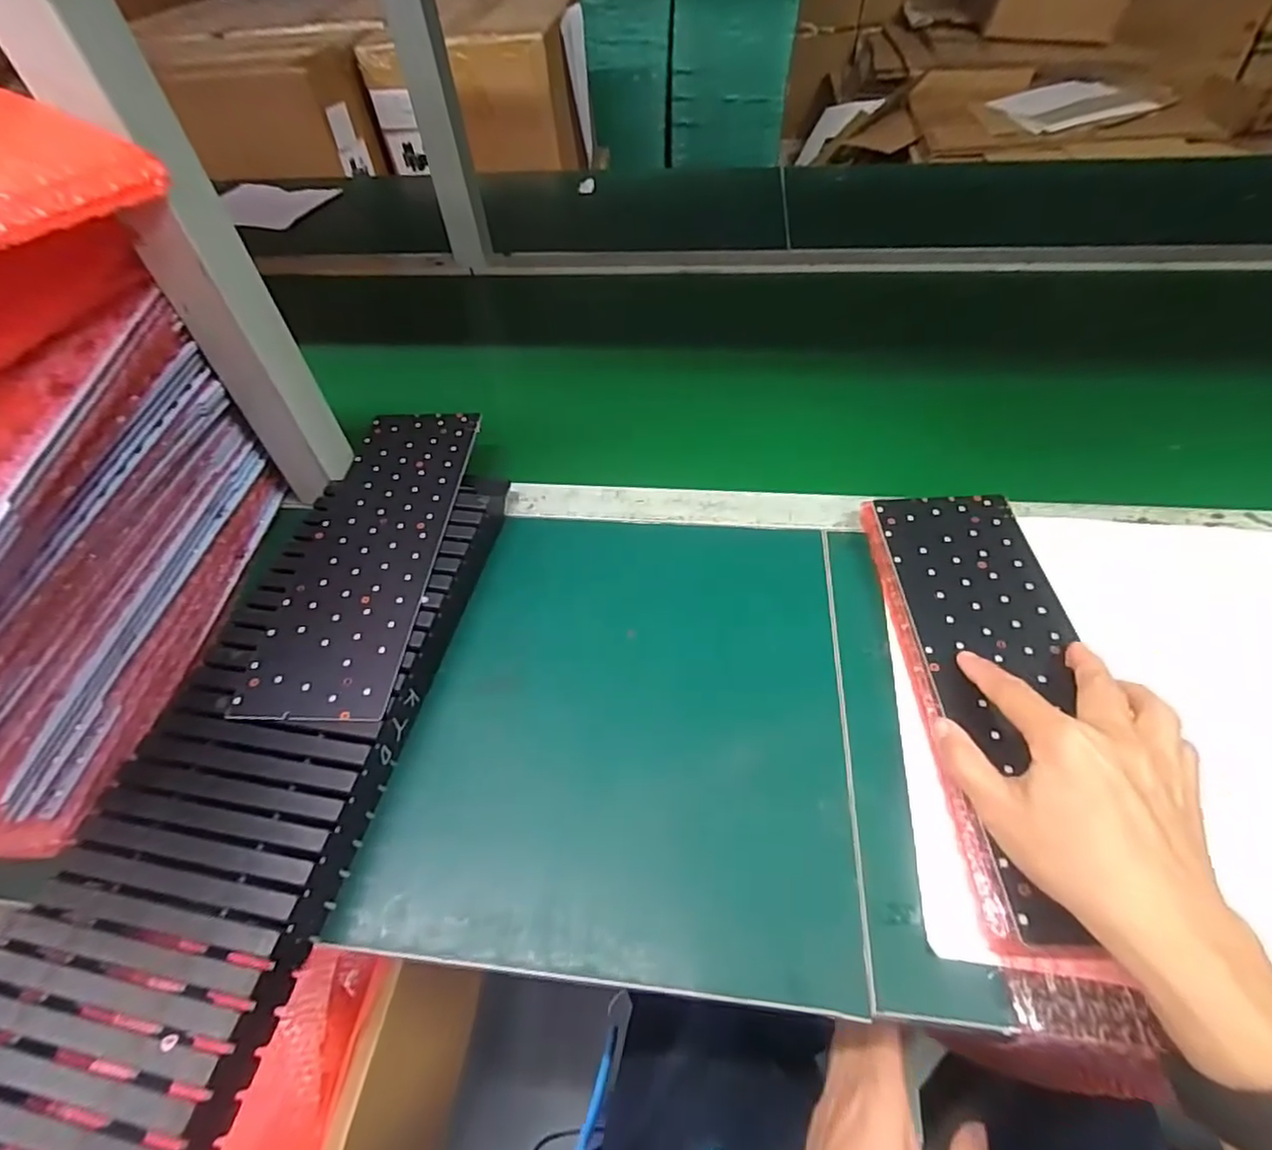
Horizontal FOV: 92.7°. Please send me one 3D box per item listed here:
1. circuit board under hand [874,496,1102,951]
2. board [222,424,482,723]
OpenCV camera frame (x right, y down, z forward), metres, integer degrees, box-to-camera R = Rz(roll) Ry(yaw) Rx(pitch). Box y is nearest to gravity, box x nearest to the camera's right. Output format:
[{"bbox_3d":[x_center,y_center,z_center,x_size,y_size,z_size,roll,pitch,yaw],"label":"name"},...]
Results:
[{"bbox_3d":[0.217,0.052,0.352,0.090,0.005,0.275,-2,51,4],"label":"circuit board under hand"},{"bbox_3d":[-0.182,-0.026,0.427,0.090,0.007,0.268,0,51,4],"label":"board"}]

